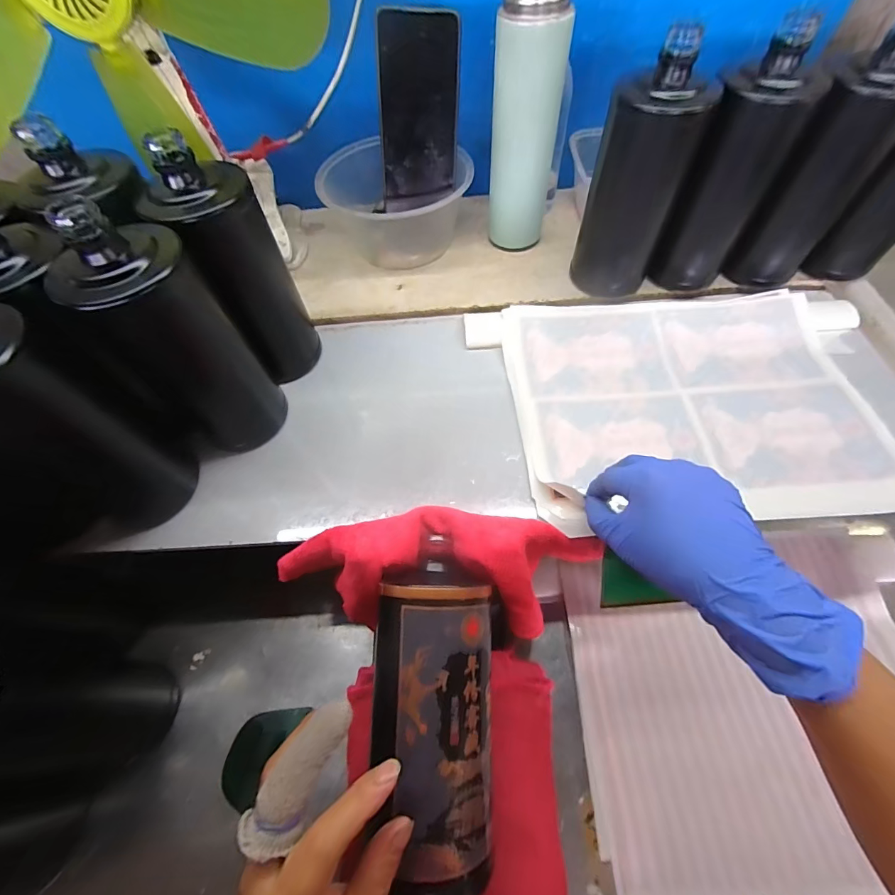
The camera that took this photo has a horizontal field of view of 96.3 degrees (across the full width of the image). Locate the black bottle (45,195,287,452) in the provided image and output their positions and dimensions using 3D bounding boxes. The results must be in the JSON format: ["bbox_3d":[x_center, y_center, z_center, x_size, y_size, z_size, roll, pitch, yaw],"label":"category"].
[{"bbox_3d":[-0.200,-0.072,0.302,0.068,0.191,0.078,34,68,17],"label":"black bottle"}]

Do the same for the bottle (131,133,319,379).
[{"bbox_3d":[-0.165,-0.136,0.333,0.071,0.185,0.062,-30,66,-13],"label":"bottle"}]

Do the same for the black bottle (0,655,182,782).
[{"bbox_3d":[-0.286,0.189,0.287,0.072,0.189,0.090,-3,63,0],"label":"black bottle"}]

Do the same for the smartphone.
[{"bbox_3d":[-0.028,-0.320,0.396,0.074,0.151,0.006,0,43,-4],"label":"smartphone"}]

